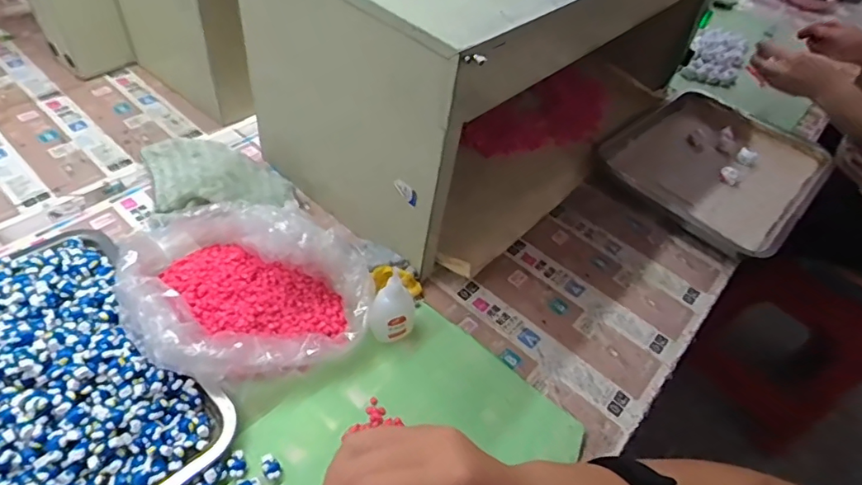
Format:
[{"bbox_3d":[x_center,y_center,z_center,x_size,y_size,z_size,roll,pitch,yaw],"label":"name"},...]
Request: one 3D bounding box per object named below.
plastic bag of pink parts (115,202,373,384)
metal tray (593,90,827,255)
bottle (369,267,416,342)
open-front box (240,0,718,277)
[{"bbox_3d":[-0.180,0.042,0.485,0.237,0.088,0.167,12,47,5],"label":"plastic bag of pink parts"},{"bbox_3d":[0.349,-0.096,0.664,0.226,0.055,0.230,36,54,24],"label":"metal tray"},{"bbox_3d":[-0.035,0.060,0.493,0.042,0.078,0.035,5,47,-2],"label":"bottle"},{"bbox_3d":[0.092,-0.248,0.640,0.298,0.285,0.519,36,54,24],"label":"open-front box"}]

